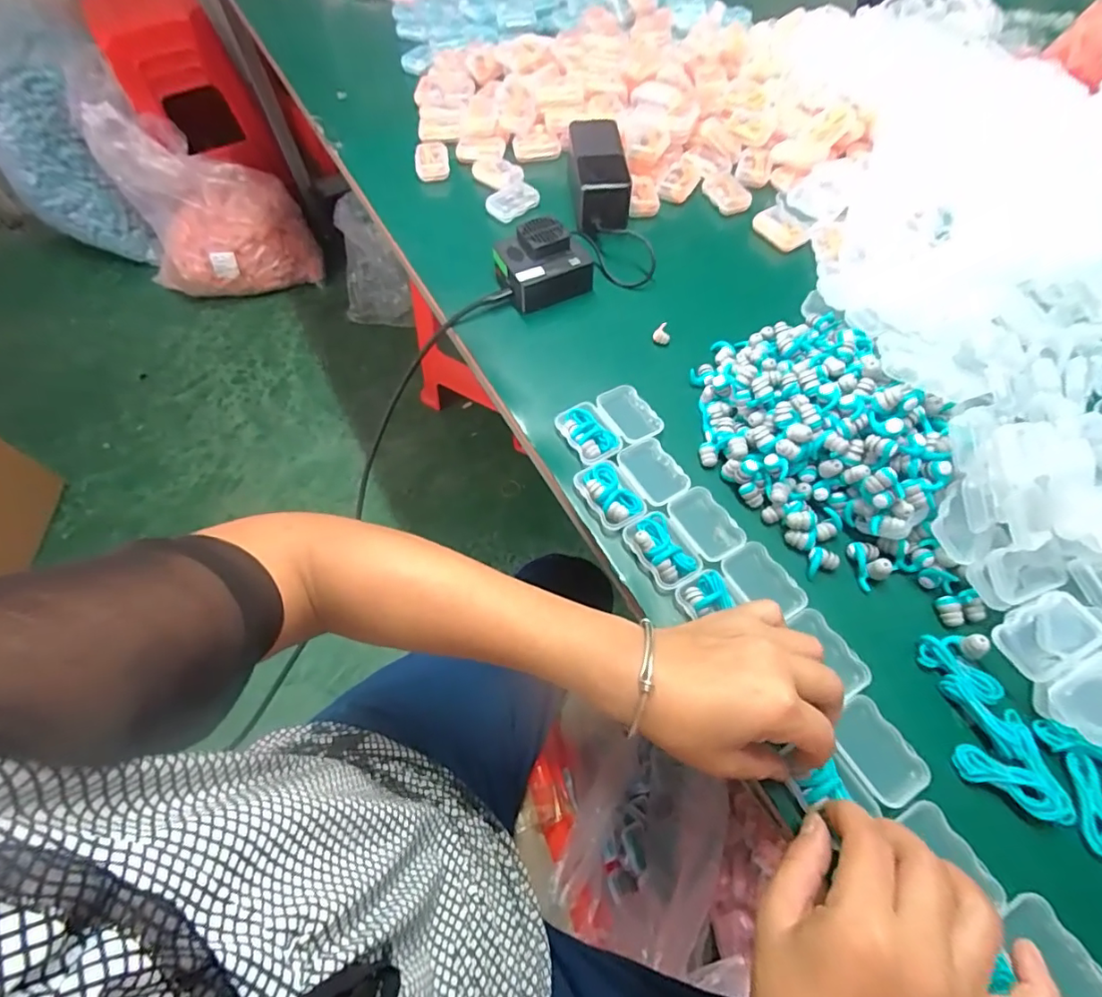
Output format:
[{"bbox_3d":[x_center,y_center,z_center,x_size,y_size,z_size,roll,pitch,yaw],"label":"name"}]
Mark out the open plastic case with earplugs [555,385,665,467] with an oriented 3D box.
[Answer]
[{"bbox_3d":[0.048,-0.061,0.428,0.075,0.016,0.054,-28,64,-14],"label":"open plastic case with earplugs"}]

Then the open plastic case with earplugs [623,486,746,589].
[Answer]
[{"bbox_3d":[0.096,0.026,0.378,0.075,0.015,0.054,-29,64,-15],"label":"open plastic case with earplugs"}]

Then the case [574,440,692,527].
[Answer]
[{"bbox_3d":[0.063,-0.013,0.401,0.076,0.014,0.054,-28,64,-14],"label":"case"}]

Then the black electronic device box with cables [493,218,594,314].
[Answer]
[{"bbox_3d":[-0.007,-0.224,0.503,0.085,0.049,0.065,-18,62,-9],"label":"black electronic device box with cables"}]

